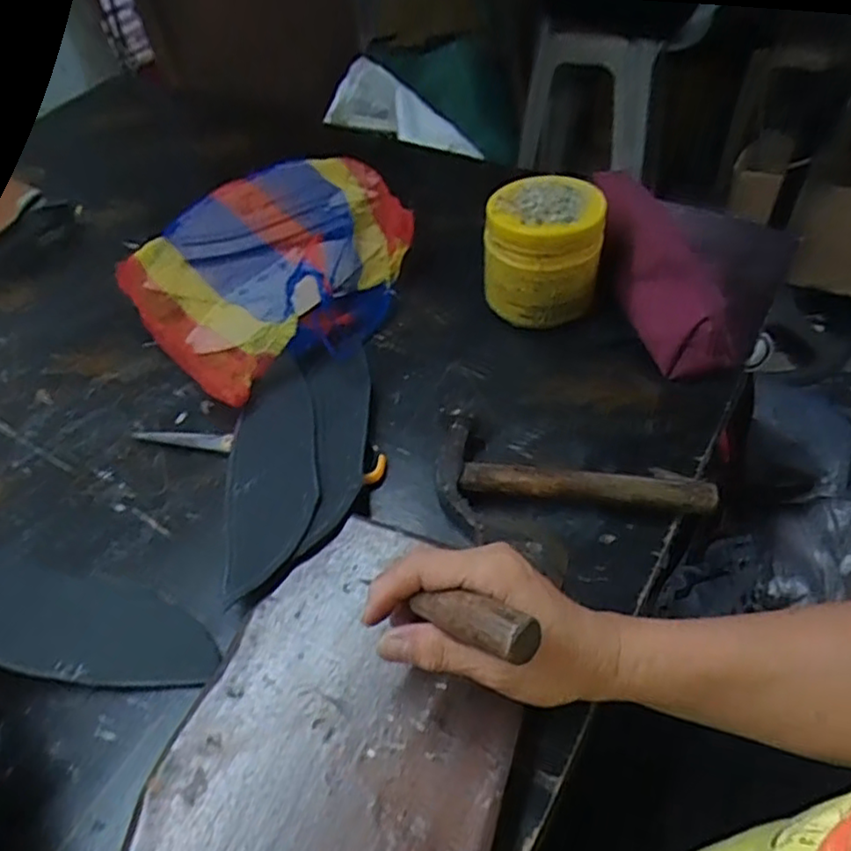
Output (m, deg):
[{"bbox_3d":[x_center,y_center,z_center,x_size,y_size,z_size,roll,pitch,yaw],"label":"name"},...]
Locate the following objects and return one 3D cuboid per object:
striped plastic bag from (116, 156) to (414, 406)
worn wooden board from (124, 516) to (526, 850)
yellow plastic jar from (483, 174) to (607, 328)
[{"bbox_3d":[-0.126,-0.165,0.639,0.303,0.079,0.265,-36,55,-24],"label":"striped plastic bag"},{"bbox_3d":[-0.045,0.179,0.352,0.167,0.024,0.262,14,51,17],"label":"worn wooden board"},{"bbox_3d":[0.099,-0.138,0.567,0.096,0.108,0.095,1,49,6],"label":"yellow plastic jar"}]

